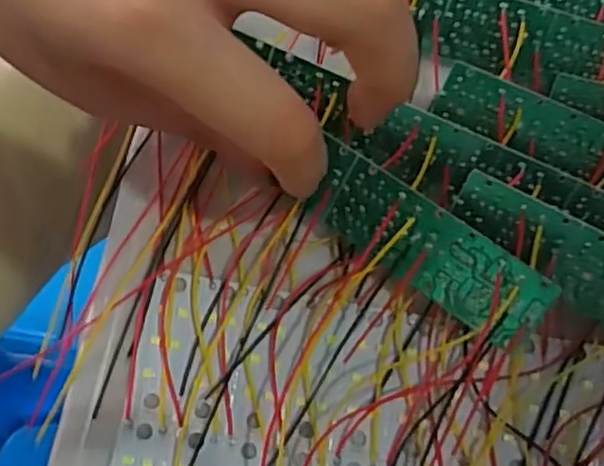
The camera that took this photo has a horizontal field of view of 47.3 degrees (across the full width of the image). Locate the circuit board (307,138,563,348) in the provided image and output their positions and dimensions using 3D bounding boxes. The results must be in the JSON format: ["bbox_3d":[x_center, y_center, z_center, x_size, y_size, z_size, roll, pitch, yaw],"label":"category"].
[{"bbox_3d":[0.036,0.004,0.208,0.077,0.004,0.025,35,115,15],"label":"circuit board"}]

